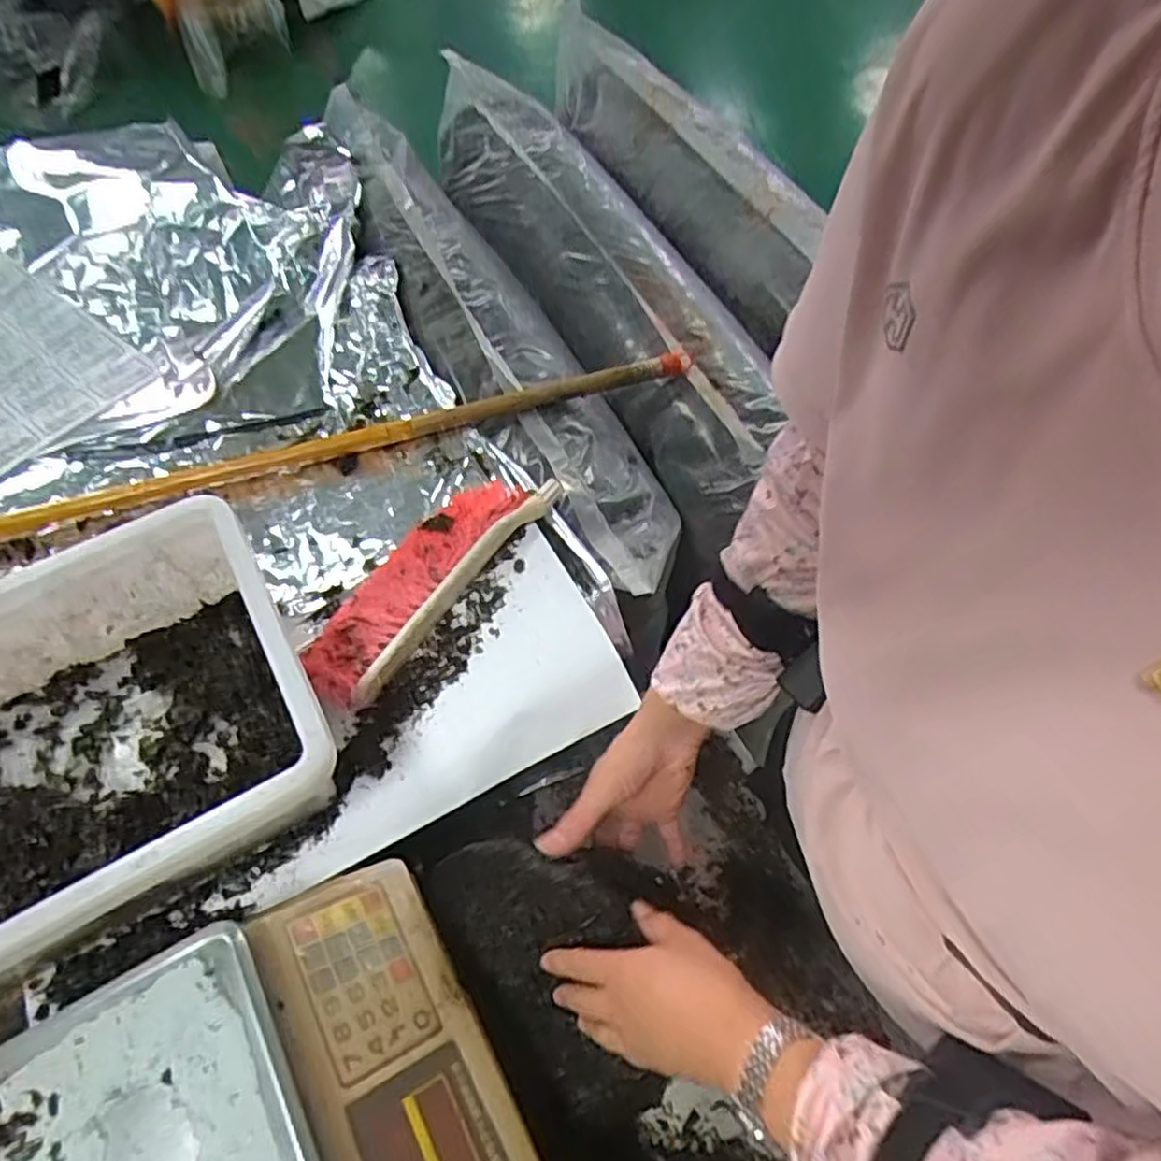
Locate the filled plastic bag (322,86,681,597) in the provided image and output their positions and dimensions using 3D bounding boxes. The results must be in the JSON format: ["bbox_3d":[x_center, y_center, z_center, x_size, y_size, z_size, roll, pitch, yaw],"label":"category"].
[{"bbox_3d":[-0.116,-0.330,0.924,0.171,0.091,0.892,-24,64,-10],"label":"filled plastic bag"}]

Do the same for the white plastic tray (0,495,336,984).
[{"bbox_3d":[-0.386,0.138,0.565,0.357,0.146,0.277,-29,65,-13],"label":"white plastic tray"}]

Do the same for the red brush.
[{"bbox_3d":[-0.143,-0.008,0.688,0.092,0.059,0.287,32,68,18],"label":"red brush"}]

